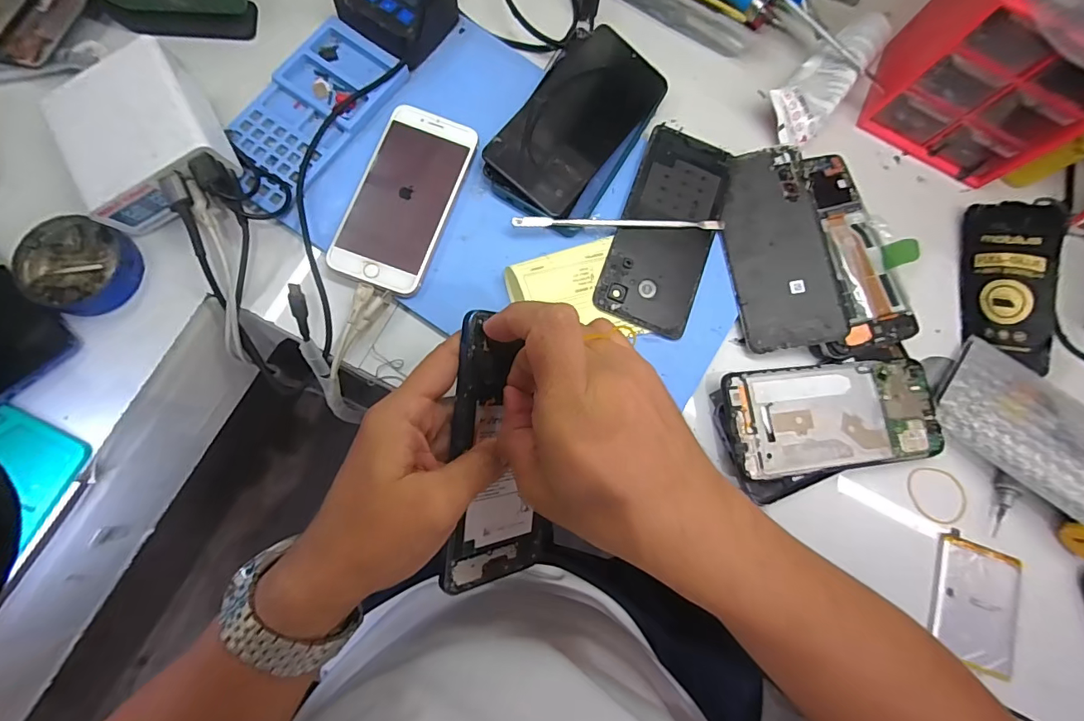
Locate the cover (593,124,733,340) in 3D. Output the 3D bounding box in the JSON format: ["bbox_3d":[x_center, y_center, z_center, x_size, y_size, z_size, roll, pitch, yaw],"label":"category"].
[{"bbox_3d":[0.096,-0.101,0.349,0.072,0.009,0.160,21,77,-2],"label":"cover"}]

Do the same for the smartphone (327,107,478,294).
[{"bbox_3d":[-0.099,-0.118,0.331,0.068,0.014,0.137,20,77,-2],"label":"smartphone"}]

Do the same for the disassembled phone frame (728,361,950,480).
[{"bbox_3d":[0.213,0.039,0.332,0.163,0.005,0.073,-4,78,-12],"label":"disassembled phone frame"}]

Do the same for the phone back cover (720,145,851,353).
[{"bbox_3d":[0.179,-0.087,0.349,0.071,0.011,0.156,-9,80,-8],"label":"phone back cover"}]

